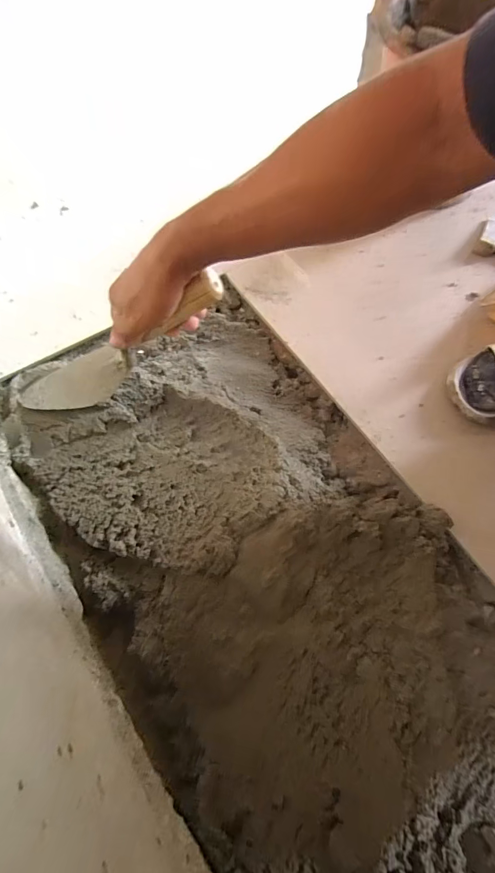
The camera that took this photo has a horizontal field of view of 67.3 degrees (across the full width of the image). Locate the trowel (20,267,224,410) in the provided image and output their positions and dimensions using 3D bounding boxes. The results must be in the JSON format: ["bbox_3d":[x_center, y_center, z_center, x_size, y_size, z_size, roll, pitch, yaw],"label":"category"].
[{"bbox_3d":[-0.154,-0.094,0.424,0.312,0.046,0.092,-20,60,30],"label":"trowel"}]

